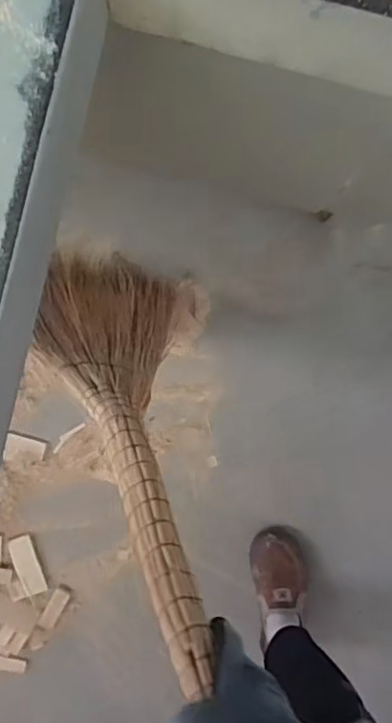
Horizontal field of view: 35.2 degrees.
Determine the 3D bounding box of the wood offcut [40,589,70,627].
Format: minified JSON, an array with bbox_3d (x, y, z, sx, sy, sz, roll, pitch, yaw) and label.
[{"bbox_3d":[-0.247,0.430,1.079,0.026,0.026,0.071,28,89,-3],"label":"wood offcut"}]

